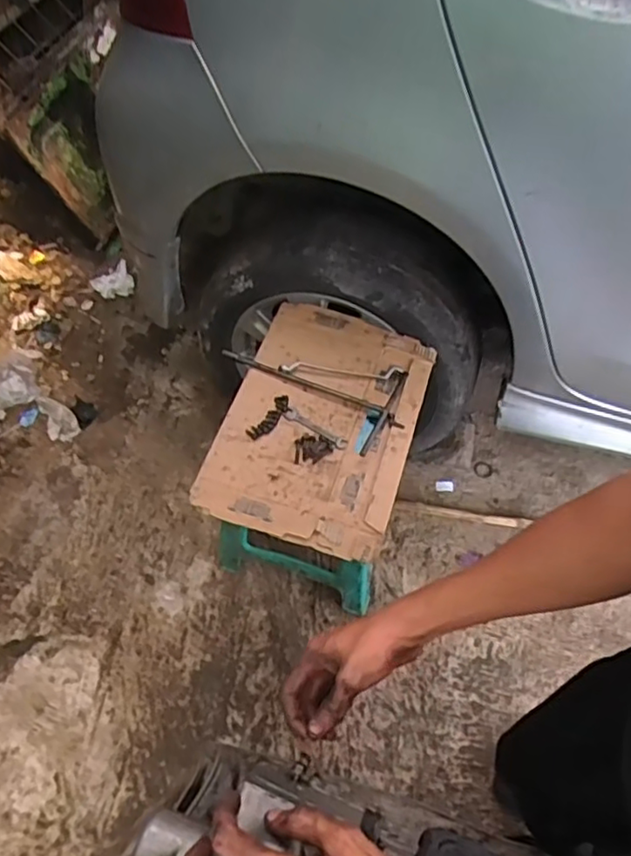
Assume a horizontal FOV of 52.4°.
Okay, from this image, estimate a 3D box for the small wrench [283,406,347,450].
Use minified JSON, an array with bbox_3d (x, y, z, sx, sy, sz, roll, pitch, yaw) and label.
[{"bbox_3d":[0.000,0.000,1.010,0.114,0.007,0.021,29,61,19],"label":"small wrench"}]

